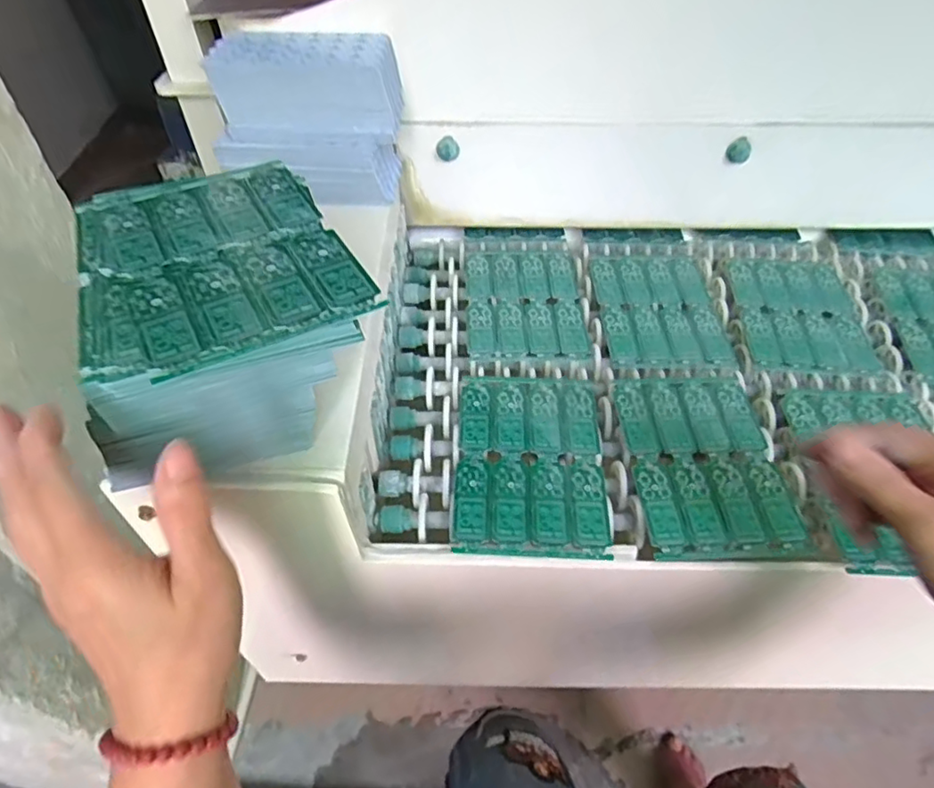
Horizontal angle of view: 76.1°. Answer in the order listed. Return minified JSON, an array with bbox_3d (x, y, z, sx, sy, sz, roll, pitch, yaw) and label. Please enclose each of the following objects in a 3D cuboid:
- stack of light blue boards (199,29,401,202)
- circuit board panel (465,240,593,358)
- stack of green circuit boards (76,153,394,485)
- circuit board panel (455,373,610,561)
[{"bbox_3d":[-0.143,-0.253,0.552,0.163,0.118,0.088,0,49,1],"label":"stack of light blue boards"},{"bbox_3d":[0.061,-0.109,0.640,0.123,0.010,0.194,-2,49,0],"label":"circuit board panel"},{"bbox_3d":[-0.149,-0.045,0.369,0.151,0.101,0.175,-21,52,-17],"label":"stack of green circuit boards"},{"bbox_3d":[0.053,0.053,0.493,0.121,0.008,0.174,3,49,4],"label":"circuit board panel"}]

